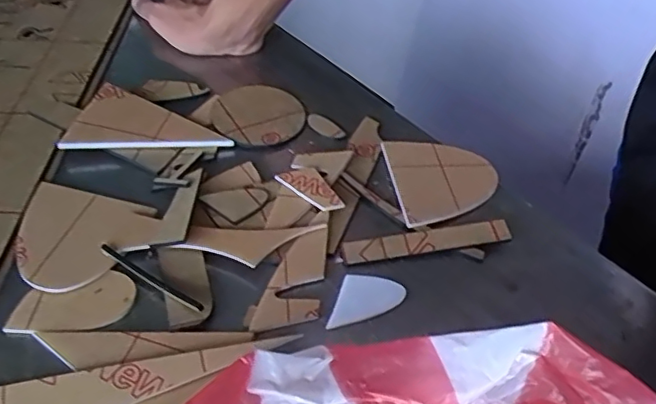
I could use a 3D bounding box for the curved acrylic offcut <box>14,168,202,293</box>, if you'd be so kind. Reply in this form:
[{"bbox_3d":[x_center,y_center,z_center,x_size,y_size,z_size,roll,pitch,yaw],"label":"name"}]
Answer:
[{"bbox_3d":[-0.137,0.016,0.373,0.106,0.008,0.082,-5,49,-7],"label":"curved acrylic offcut"}]

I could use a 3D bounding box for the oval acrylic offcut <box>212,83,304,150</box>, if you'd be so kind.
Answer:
[{"bbox_3d":[-0.054,-0.068,0.461,0.068,0.005,0.072,-6,47,-10],"label":"oval acrylic offcut"}]

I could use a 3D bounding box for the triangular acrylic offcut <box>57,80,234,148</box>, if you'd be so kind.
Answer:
[{"bbox_3d":[-0.141,-0.051,0.431,0.111,0.009,0.075,29,46,19],"label":"triangular acrylic offcut"}]

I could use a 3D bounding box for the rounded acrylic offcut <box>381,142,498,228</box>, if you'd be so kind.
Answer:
[{"bbox_3d":[0.081,-0.016,0.418,0.073,0.005,0.082,-3,47,-7],"label":"rounded acrylic offcut"}]

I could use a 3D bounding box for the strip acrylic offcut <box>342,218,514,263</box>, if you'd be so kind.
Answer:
[{"bbox_3d":[0.063,0.025,0.381,0.108,0.004,0.017,-8,60,-7],"label":"strip acrylic offcut"}]

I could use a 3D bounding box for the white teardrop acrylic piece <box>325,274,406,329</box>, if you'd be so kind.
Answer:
[{"bbox_3d":[0.020,0.055,0.355,0.050,0.004,0.028,-14,49,-17],"label":"white teardrop acrylic piece"}]

